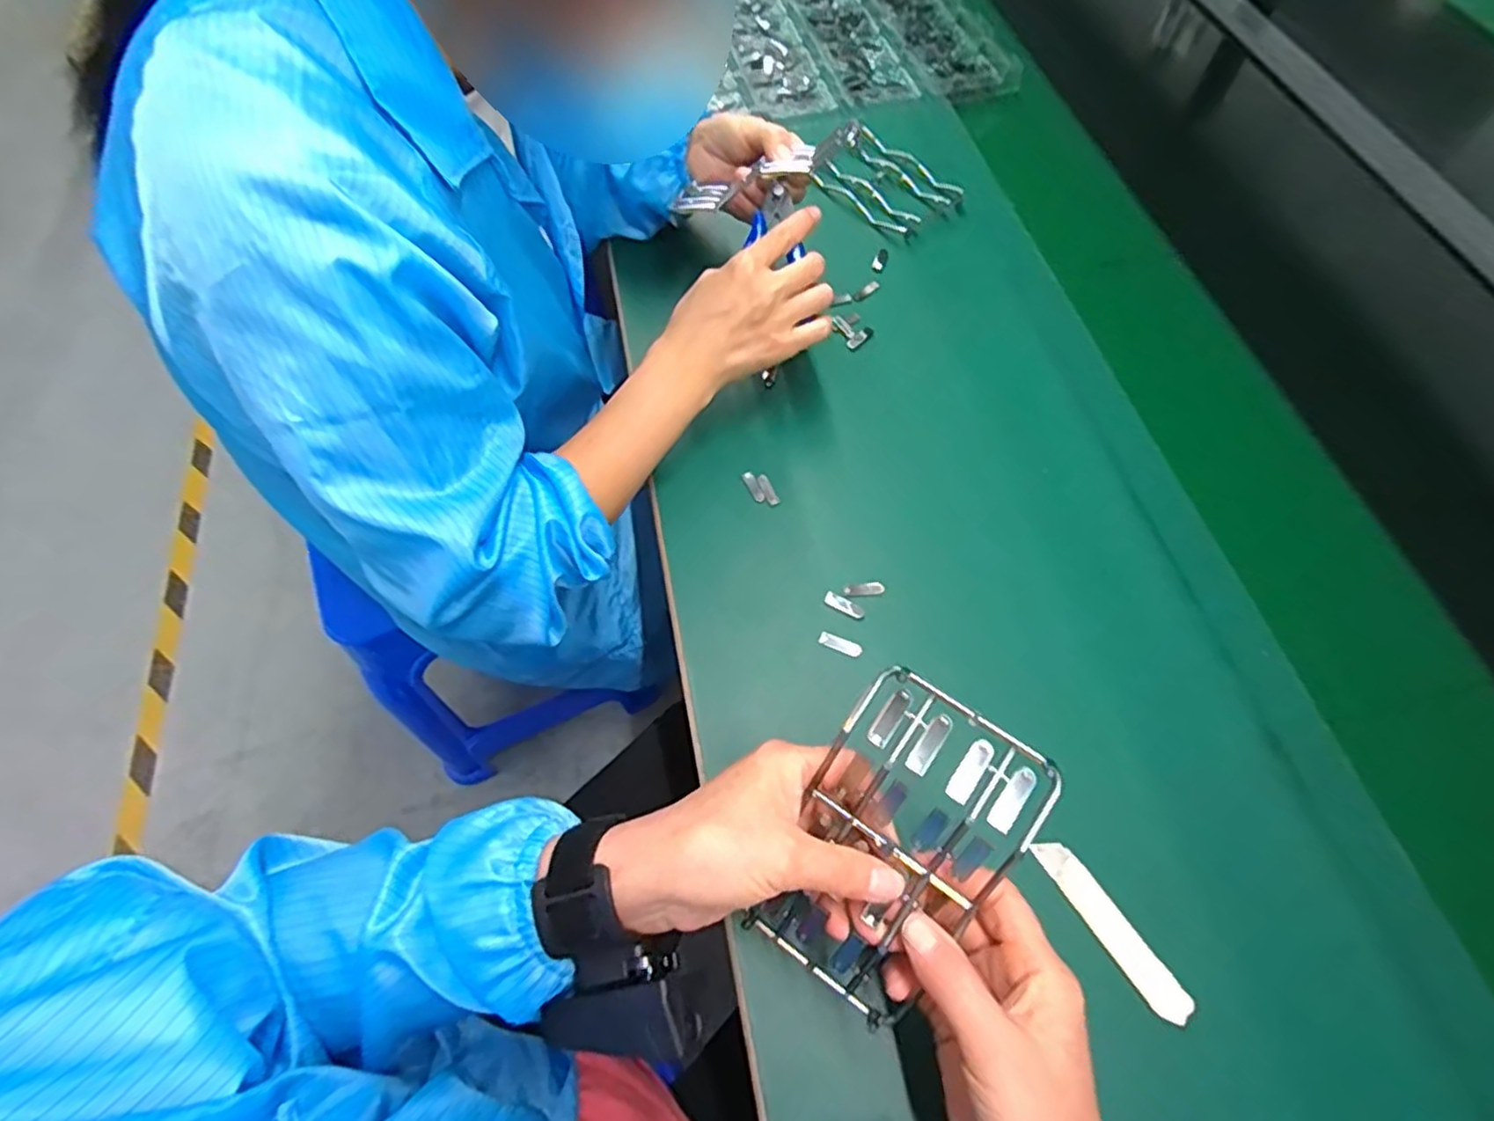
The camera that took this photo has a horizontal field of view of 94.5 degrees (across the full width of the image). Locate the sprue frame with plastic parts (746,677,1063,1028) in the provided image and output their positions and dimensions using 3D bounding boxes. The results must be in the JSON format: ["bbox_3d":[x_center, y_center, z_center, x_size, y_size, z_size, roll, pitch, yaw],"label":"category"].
[{"bbox_3d":[0.065,0.133,0.312,0.086,0.014,0.149,31,102,18],"label":"sprue frame with plastic parts"}]

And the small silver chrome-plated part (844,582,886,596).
[{"bbox_3d":[0.081,0.020,0.477,0.028,0.004,0.008,-6,62,-2],"label":"small silver chrome-plated part"}]

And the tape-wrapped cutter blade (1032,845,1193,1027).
[{"bbox_3d":[0.201,0.202,0.383,0.020,0.008,0.101,-29,66,-14],"label":"tape-wrapped cutter blade"}]

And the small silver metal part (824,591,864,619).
[{"bbox_3d":[0.067,0.030,0.471,0.028,0.004,0.011,27,66,14],"label":"small silver metal part"}]

